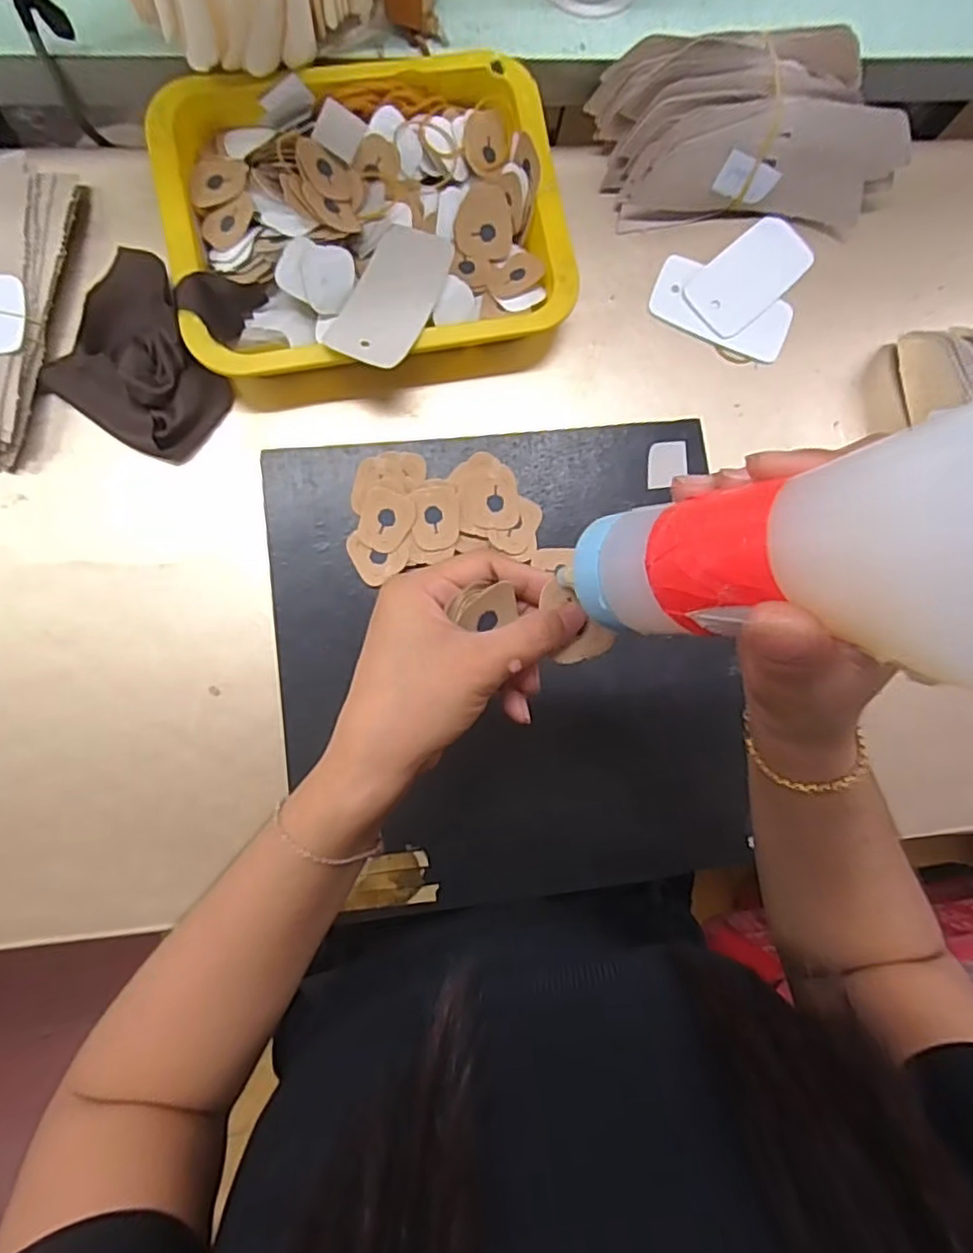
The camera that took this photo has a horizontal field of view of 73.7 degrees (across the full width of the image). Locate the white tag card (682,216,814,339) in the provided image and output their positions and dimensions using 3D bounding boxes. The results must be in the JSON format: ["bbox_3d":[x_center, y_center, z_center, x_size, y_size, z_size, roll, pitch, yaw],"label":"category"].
[{"bbox_3d":[0.197,-0.262,0.483,0.102,0.004,0.054,-41,90,-7],"label":"white tag card"}]

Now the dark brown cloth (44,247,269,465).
[{"bbox_3d":[-0.219,-0.182,0.422,0.106,0.042,0.123,27,84,-3],"label":"dark brown cloth"}]

